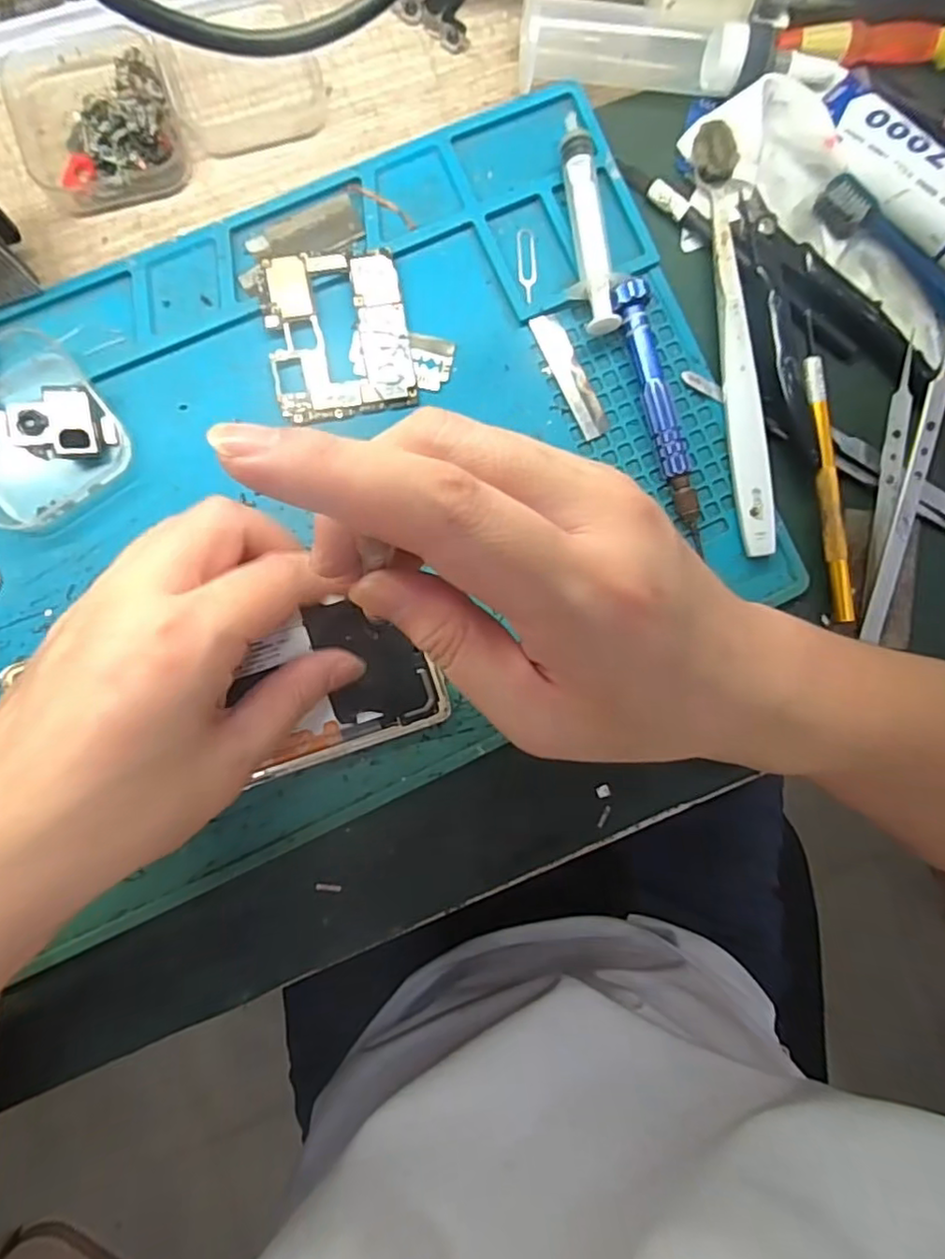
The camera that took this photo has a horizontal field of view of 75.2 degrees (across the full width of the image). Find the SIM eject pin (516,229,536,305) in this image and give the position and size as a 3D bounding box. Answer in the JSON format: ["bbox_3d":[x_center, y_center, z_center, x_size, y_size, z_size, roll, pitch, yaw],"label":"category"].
[{"bbox_3d":[0.024,-0.160,0.269,0.008,0.004,0.034,-4,89,-5],"label":"SIM eject pin"}]

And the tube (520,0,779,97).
[{"bbox_3d":[0.073,-0.248,0.262,0.105,0.022,0.027,-2,88,-4],"label":"tube"}]

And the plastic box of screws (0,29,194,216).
[{"bbox_3d":[-0.157,-0.215,0.254,0.065,0.022,0.069,-15,89,-5],"label":"plastic box of screws"}]

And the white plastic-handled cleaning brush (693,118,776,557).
[{"bbox_3d":[0.116,-0.124,0.265,0.017,0.017,0.181,-8,89,-5],"label":"white plastic-handled cleaning brush"}]

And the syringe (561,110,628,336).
[{"bbox_3d":[0.049,-0.172,0.263,0.020,0.016,0.090,-8,89,-5],"label":"syringe"}]

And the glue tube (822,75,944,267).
[{"bbox_3d":[0.196,-0.189,0.265,0.033,0.030,0.121,-37,91,-5],"label":"glue tube"}]

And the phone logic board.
[{"bbox_3d":[-0.055,-0.124,0.258,0.057,0.006,0.066,-7,89,-5],"label":"phone logic board"}]

